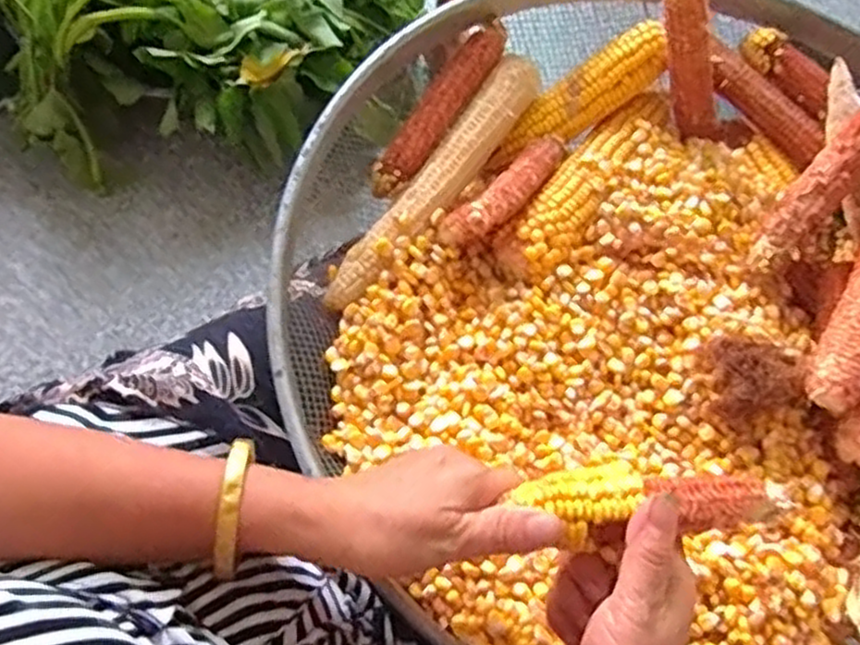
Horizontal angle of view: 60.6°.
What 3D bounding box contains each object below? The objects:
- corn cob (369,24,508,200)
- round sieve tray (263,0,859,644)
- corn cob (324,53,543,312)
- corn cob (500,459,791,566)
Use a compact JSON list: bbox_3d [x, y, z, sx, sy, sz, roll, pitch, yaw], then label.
[{"bbox_3d":[0.008,-0.152,0.517,0.026,0.027,0.157,31,68,10],"label":"corn cob"},{"bbox_3d":[0.155,-0.017,0.461,0.469,0.106,0.494,1,66,-3],"label":"round sieve tray"},{"bbox_3d":[0.007,-0.102,0.513,0.030,0.028,0.233,34,68,11],"label":"corn cob"},{"bbox_3d":[0.108,0.089,0.356,0.132,0.026,0.037,3,66,-7],"label":"corn cob"}]

